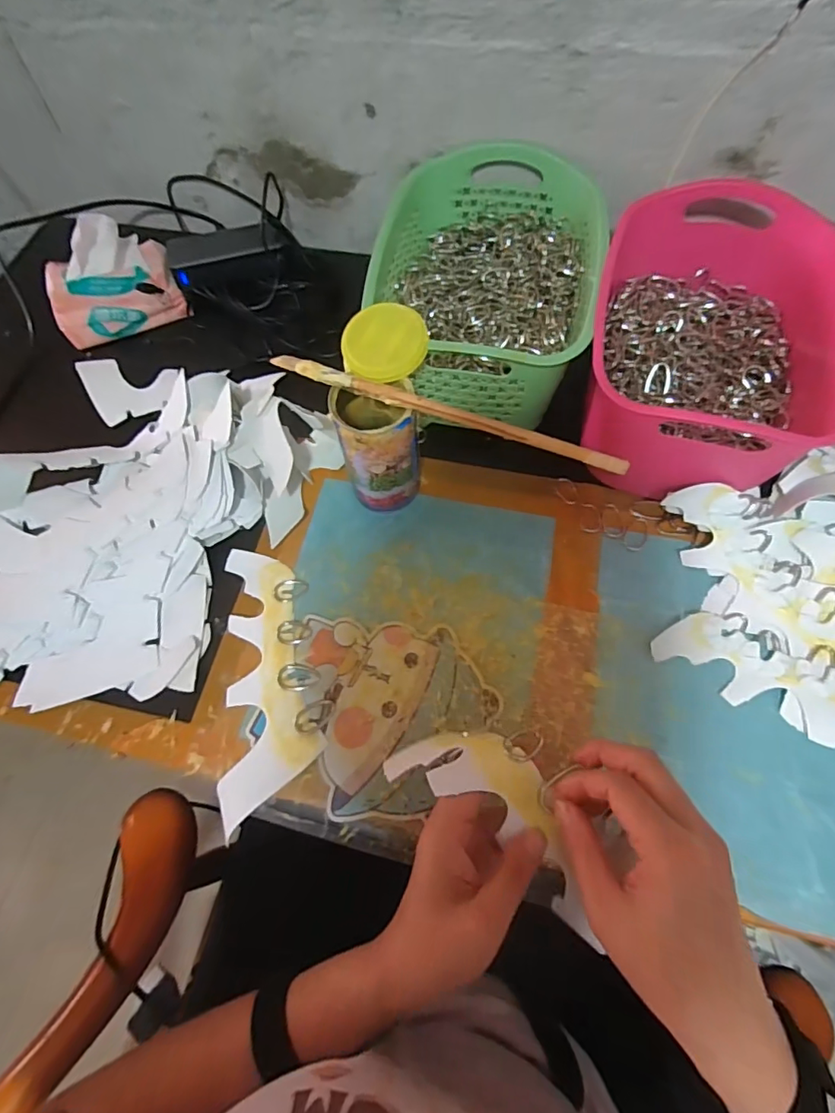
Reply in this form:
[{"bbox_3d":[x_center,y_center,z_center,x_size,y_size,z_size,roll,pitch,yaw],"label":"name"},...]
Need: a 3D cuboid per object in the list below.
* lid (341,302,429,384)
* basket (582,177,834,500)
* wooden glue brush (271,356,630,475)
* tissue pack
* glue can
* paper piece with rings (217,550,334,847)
[{"bbox_3d":[-0.025,-0.161,0.385,0.064,0.005,0.062,-1,82,9],"label":"lid"},{"bbox_3d":[0.250,-0.181,0.455,0.191,0.118,0.267,15,68,9],"label":"basket"},{"bbox_3d":[0.016,-0.105,0.368,0.268,0.011,0.011,20,69,11],"label":"wooden glue brush"},{"bbox_3d":[-0.339,-0.310,0.560,0.127,0.075,0.113,-22,67,-7],"label":"tissue pack"},{"bbox_3d":[-0.031,-0.093,0.434,0.060,0.120,0.067,-1,67,2],"label":"glue can"},{"bbox_3d":[-0.117,0.093,0.414,0.079,0.010,0.217,-7,66,0],"label":"paper piece with rings"}]

